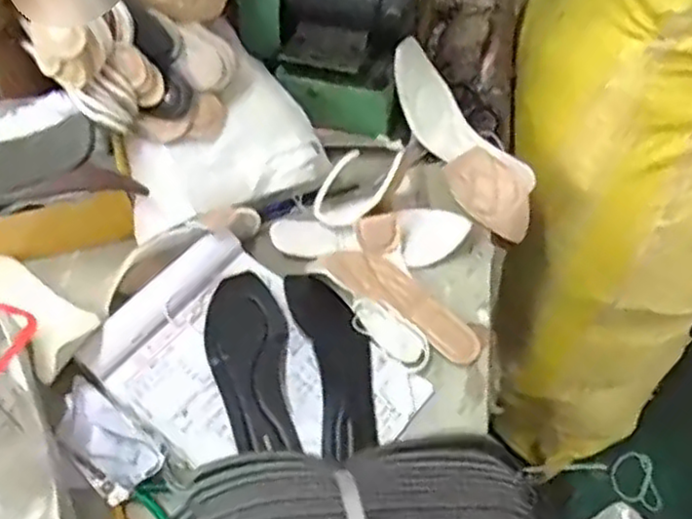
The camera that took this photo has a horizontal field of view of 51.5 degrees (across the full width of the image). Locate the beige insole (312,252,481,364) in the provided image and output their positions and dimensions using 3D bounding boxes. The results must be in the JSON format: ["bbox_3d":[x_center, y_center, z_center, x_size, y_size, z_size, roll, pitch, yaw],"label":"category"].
[{"bbox_3d":[0.061,0.039,0.783,0.198,0.018,0.061,31,61,20],"label":"beige insole"}]

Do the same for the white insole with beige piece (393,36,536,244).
[{"bbox_3d":[0.144,-0.146,0.884,0.092,0.059,0.274,-27,74,-17],"label":"white insole with beige piece"}]

